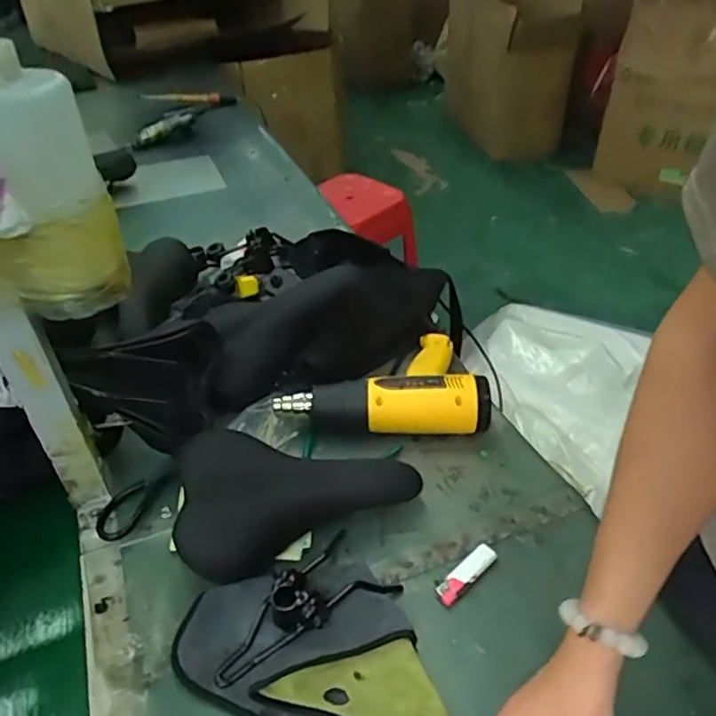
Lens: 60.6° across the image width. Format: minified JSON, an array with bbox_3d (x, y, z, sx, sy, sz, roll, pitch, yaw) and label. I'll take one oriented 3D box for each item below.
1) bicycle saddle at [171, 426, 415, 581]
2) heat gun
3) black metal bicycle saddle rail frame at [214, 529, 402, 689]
[{"bbox_3d":[-0.060,0.143,0.661,0.255,0.095,0.144,-7,39,-7],"label":"bicycle saddle"},{"bbox_3d":[0.034,0.018,0.827,0.263,0.075,0.195,2,38,4],"label":"heat gun"},{"bbox_3d":[-0.052,0.237,0.584,0.090,0.050,0.184,30,48,33],"label":"black metal bicycle saddle rail frame"}]

